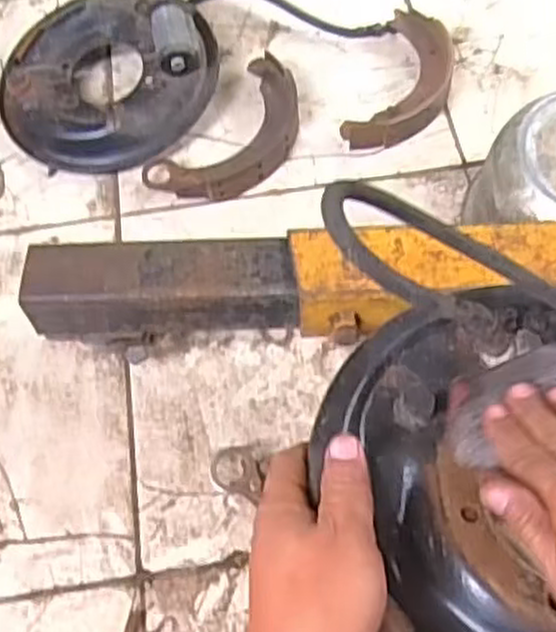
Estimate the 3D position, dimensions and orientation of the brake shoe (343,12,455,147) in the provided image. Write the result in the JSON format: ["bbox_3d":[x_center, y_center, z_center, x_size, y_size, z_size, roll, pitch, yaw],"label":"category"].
[{"bbox_3d":[0.159,-0.283,0.958,0.098,0.033,0.217,20,66,12],"label":"brake shoe"}]

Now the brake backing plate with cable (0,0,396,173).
[{"bbox_3d":[-0.123,-0.344,0.978,0.456,0.086,0.235,-29,66,-11],"label":"brake backing plate with cable"}]

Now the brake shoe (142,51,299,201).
[{"bbox_3d":[-0.047,-0.210,0.935,0.122,0.032,0.224,36,70,19],"label":"brake shoe"}]

